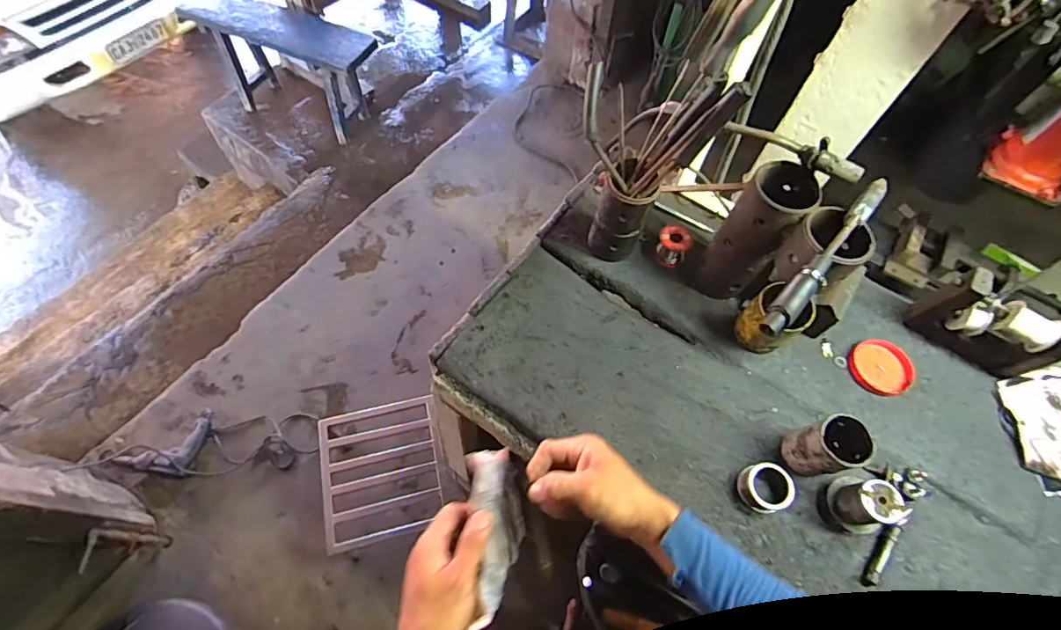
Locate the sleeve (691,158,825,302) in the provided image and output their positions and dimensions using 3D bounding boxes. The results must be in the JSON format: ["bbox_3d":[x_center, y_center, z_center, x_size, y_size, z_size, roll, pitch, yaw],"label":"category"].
[{"bbox_3d":[0.329,-0.118,0.746,0.085,0.210,0.093,38,66,15],"label":"sleeve"}]

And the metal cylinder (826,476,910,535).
[{"bbox_3d":[0.433,0.244,0.650,0.061,0.080,0.070,-4,62,-6],"label":"metal cylinder"}]

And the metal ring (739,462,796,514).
[{"bbox_3d":[0.324,0.235,0.681,0.064,0.043,0.061,2,62,-3],"label":"metal ring"}]

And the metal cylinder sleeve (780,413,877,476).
[{"bbox_3d":[0.395,0.179,0.664,0.069,0.102,0.067,-6,62,-8],"label":"metal cylinder sleeve"}]

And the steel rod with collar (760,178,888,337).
[{"bbox_3d":[0.350,-0.071,0.585,0.028,0.039,0.261,41,66,16],"label":"steel rod with collar"}]

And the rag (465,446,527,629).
[{"bbox_3d":[-0.032,0.234,0.541,0.060,0.118,0.170,-4,62,-6],"label":"rag"}]

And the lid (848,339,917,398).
[{"bbox_3d":[0.550,0.080,0.783,0.095,0.019,0.092,2,62,-3],"label":"lid"}]

